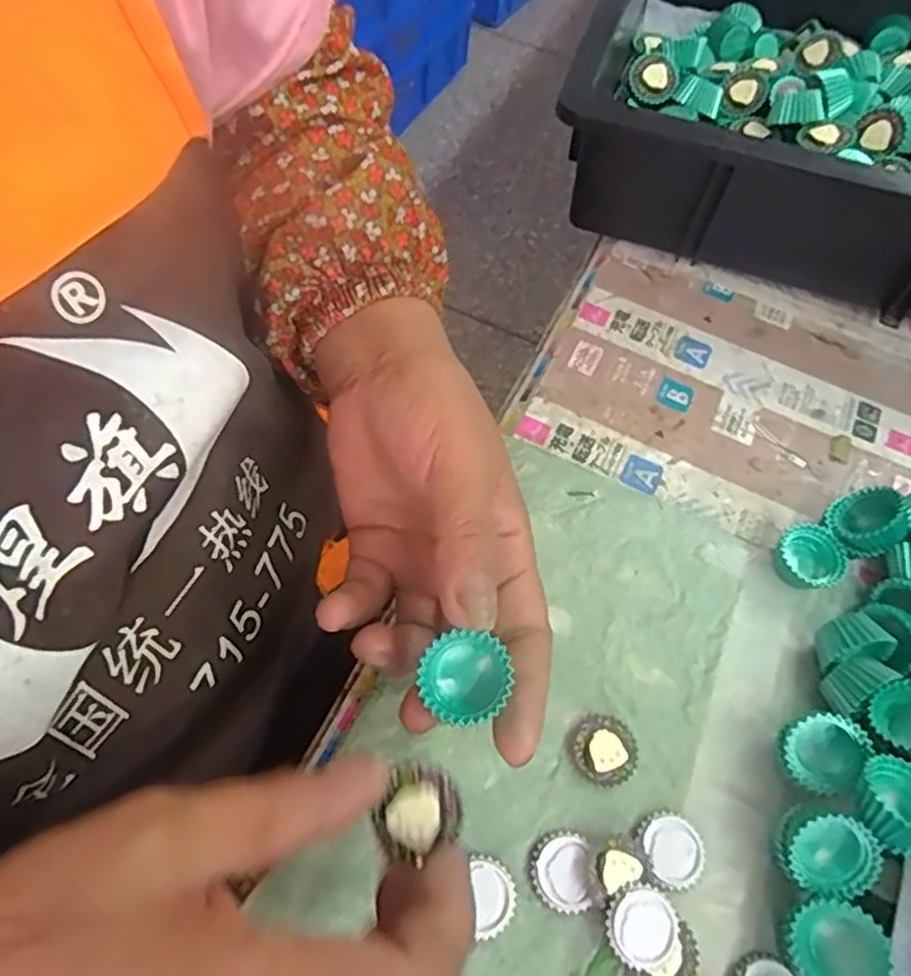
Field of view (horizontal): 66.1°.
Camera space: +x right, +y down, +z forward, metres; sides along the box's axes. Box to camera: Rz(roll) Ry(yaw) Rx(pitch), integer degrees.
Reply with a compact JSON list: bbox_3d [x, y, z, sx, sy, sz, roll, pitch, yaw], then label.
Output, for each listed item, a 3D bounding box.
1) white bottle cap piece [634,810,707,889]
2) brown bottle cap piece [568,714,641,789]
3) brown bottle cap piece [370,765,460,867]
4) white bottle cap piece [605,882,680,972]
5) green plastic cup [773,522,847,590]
[{"bbox_3d":[0.087,0.146,0.282,0.026,0.010,0.028,2,61,-4],"label":"white bottle cap piece"},{"bbox_3d":[0.064,0.112,0.300,0.027,0.007,0.029,2,61,-4],"label":"brown bottle cap piece"},{"bbox_3d":[-0.013,0.098,0.215,0.027,0.007,0.024,-23,79,-6],"label":"brown bottle cap piece"},{"bbox_3d":[0.070,0.165,0.263,0.028,0.004,0.028,5,63,-10],"label":"white bottle cap piece"},{"bbox_3d":[0.173,0.035,0.345,0.029,0.018,0.032,-27,67,-18],"label":"green plastic cup"}]

